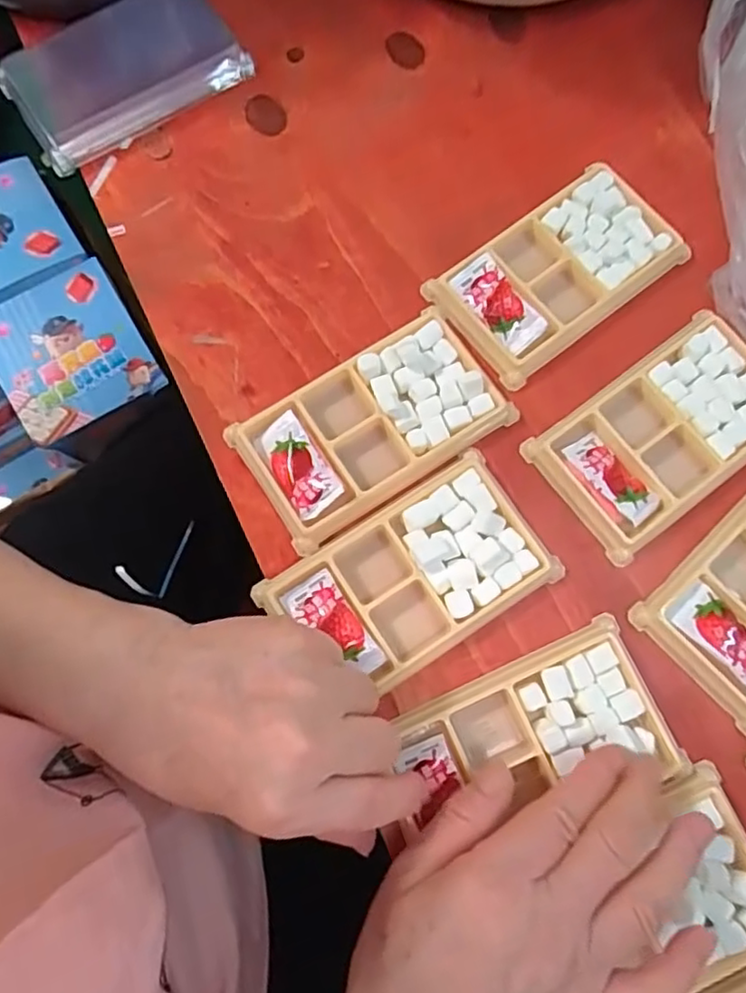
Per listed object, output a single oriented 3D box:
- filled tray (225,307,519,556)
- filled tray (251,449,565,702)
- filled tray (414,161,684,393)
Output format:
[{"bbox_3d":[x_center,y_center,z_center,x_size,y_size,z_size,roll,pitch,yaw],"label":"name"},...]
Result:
[{"bbox_3d":[0.000,-0.037,0.340,0.134,0.014,0.074,-32,78,-8],"label":"filled tray"},{"bbox_3d":[0.020,0.043,0.321,0.130,0.018,0.078,-32,78,-8],"label":"filled tray"},{"bbox_3d":[0.105,-0.128,0.362,0.134,0.017,0.073,-36,79,-9],"label":"filled tray"}]

